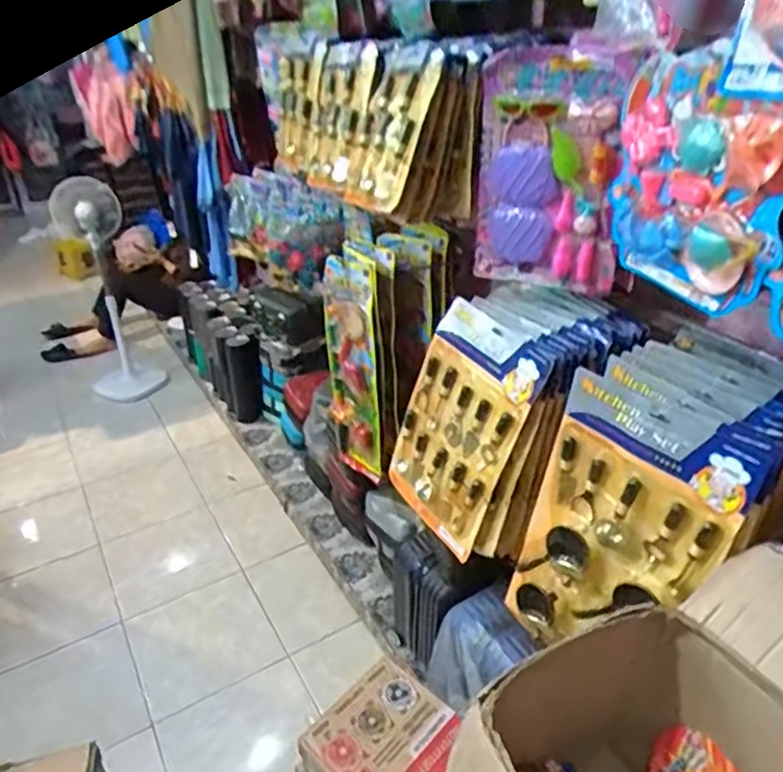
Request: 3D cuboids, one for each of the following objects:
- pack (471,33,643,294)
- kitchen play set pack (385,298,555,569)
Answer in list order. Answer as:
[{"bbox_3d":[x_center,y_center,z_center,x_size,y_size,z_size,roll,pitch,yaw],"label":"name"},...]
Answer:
[{"bbox_3d":[0.250,-0.335,1.005,0.242,0.371,0.043,15,41,27],"label":"pack"},{"bbox_3d":[0.125,0.092,1.204,0.049,0.455,0.276,1,31,-36],"label":"kitchen play set pack"}]

